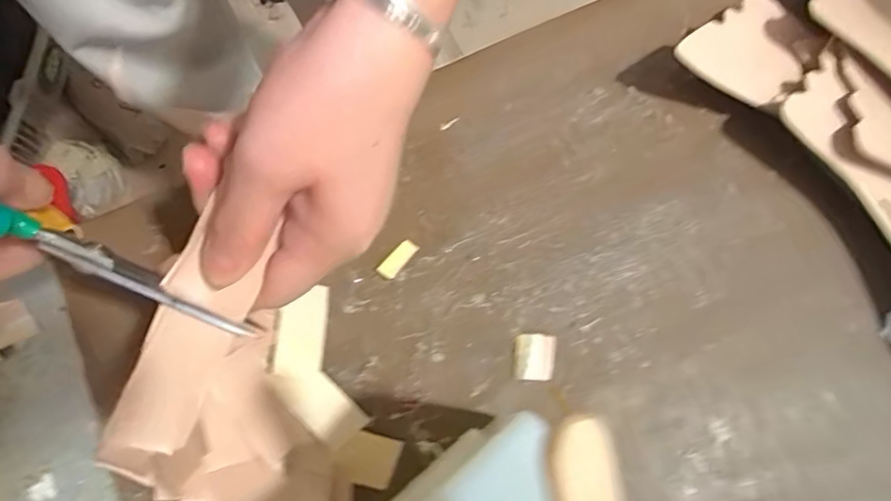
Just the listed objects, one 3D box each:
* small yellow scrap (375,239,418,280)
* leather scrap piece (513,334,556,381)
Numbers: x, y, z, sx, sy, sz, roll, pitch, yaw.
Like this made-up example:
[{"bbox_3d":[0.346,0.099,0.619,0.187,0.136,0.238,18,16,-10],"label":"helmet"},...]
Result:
[{"bbox_3d":[-0.026,0.005,0.290,0.010,0.004,0.025,40,77,10],"label":"small yellow scrap"},{"bbox_3d":[0.046,0.054,0.274,0.022,0.006,0.023,3,74,0],"label":"leather scrap piece"}]

